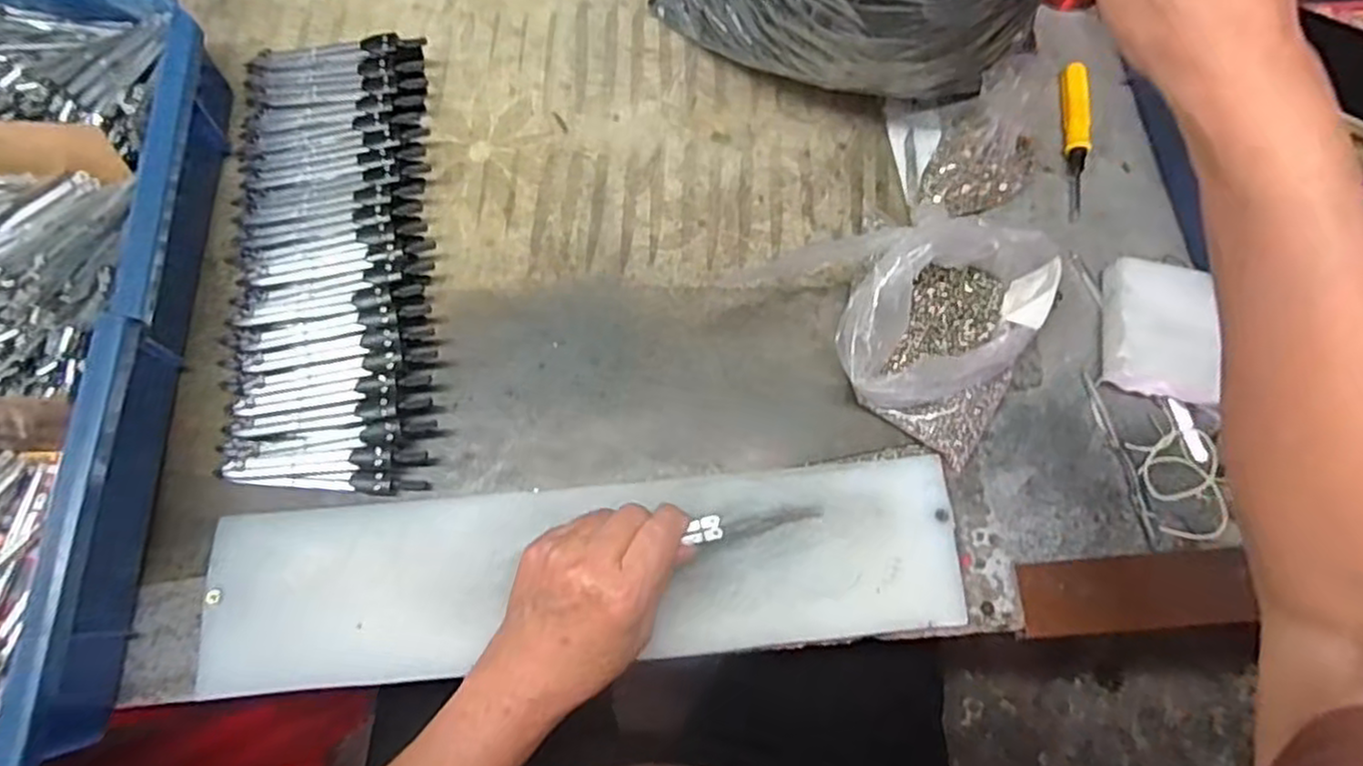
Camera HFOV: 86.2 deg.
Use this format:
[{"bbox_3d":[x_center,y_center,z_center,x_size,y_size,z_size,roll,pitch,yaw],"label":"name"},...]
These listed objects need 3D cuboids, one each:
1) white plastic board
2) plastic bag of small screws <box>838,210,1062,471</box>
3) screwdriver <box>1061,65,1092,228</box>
[{"bbox_3d":[-0.048,0.103,0.394,0.393,0.012,0.095,-3,72,-3],"label":"white plastic board"},{"bbox_3d":[0.153,-0.044,0.428,0.109,0.056,0.143,31,75,8],"label":"plastic bag of small screws"},{"bbox_3d":[0.266,-0.163,0.488,0.013,0.018,0.112,5,73,0],"label":"screwdriver"}]

